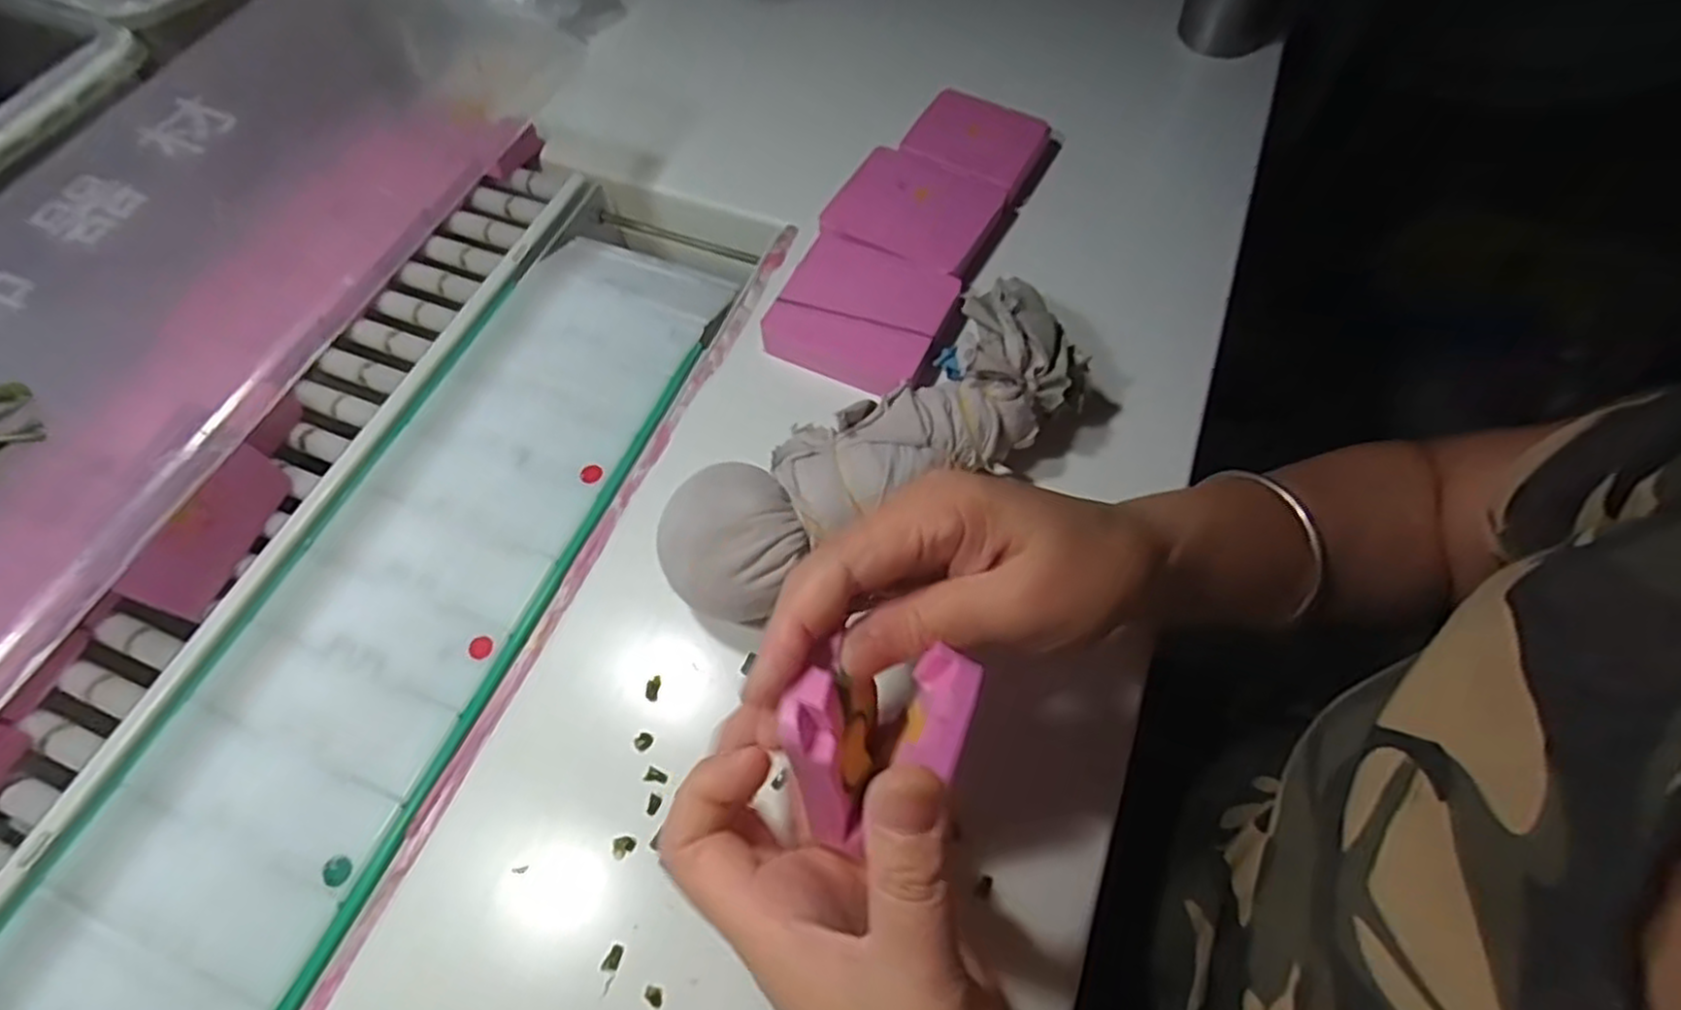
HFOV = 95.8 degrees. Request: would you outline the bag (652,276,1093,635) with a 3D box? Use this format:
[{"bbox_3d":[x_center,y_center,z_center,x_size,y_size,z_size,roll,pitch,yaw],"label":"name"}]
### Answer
[{"bbox_3d":[0.020,-0.025,0.349,0.219,0.059,0.073,-34,68,-16],"label":"bag"}]

